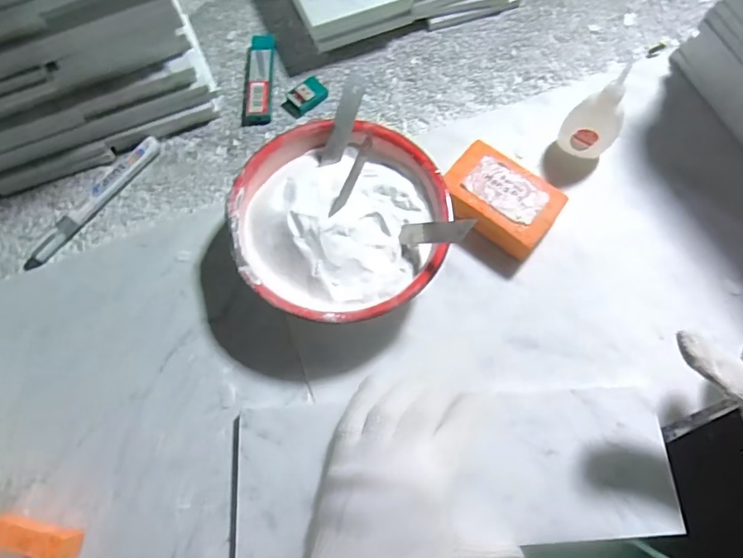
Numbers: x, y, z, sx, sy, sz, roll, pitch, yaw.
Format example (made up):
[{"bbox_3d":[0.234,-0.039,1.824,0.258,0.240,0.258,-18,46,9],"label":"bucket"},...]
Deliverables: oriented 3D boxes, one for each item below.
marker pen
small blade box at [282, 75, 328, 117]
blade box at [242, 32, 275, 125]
[{"bbox_3d":[-0.245,-0.069,0.452,0.015,0.017,0.152,34,72,14],"label":"marker pen"},{"bbox_3d":[-0.064,-0.176,0.494,0.042,0.012,0.025,-37,72,-13],"label":"small blade box"},{"bbox_3d":[-0.110,-0.197,0.501,0.025,0.014,0.099,-1,68,1],"label":"blade box"}]

